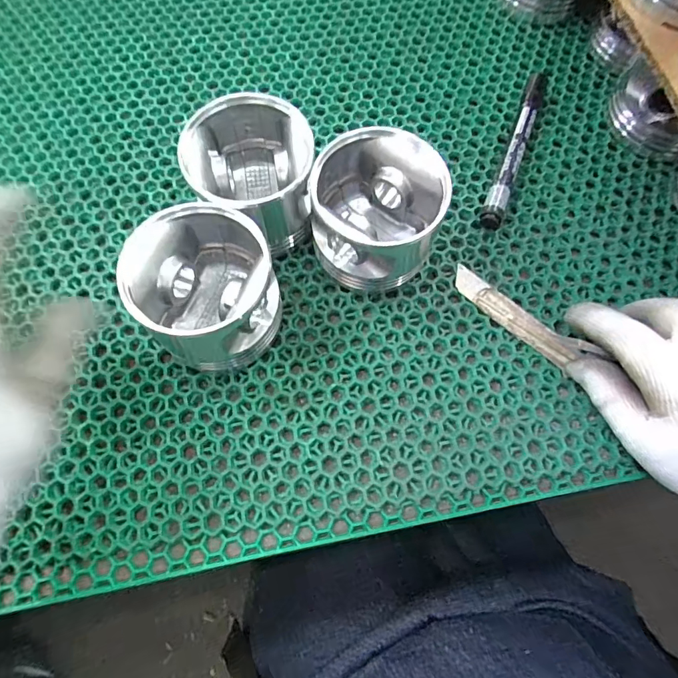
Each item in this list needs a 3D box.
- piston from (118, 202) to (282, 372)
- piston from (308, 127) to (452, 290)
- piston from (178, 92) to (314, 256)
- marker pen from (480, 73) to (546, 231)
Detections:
[{"bbox_3d":[-0.077,-0.027,0.266,0.075,0.071,0.079,0,71,0],"label":"piston"},{"bbox_3d":[0.022,-0.077,0.283,0.078,0.074,0.072,0,71,0],"label":"piston"},{"bbox_3d":[-0.055,-0.106,0.291,0.076,0.074,0.075,0,71,0],"label":"piston"},{"bbox_3d":[0.132,-0.142,0.335,0.015,0.018,0.136,21,73,7],"label":"marker pen"}]

